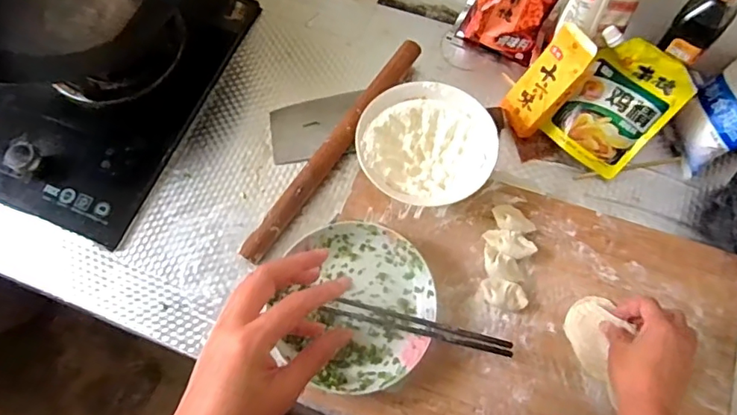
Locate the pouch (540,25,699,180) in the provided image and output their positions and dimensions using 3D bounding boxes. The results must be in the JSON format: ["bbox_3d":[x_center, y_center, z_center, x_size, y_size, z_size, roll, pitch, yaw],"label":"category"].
[{"bbox_3d":[0.311,-0.126,0.660,0.117,0.159,0.031,37,34,9],"label":"pouch"}]

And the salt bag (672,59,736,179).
[{"bbox_3d":[0.445,-0.116,0.657,0.028,0.144,0.102,1,59,-31],"label":"salt bag"}]

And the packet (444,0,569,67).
[{"bbox_3d":[0.198,-0.279,0.725,0.133,0.153,0.024,20,52,8],"label":"packet"}]

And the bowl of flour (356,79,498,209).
[{"bbox_3d":[0.073,-0.075,0.670,0.165,0.056,0.154,-1,69,1],"label":"bowl of flour"}]

